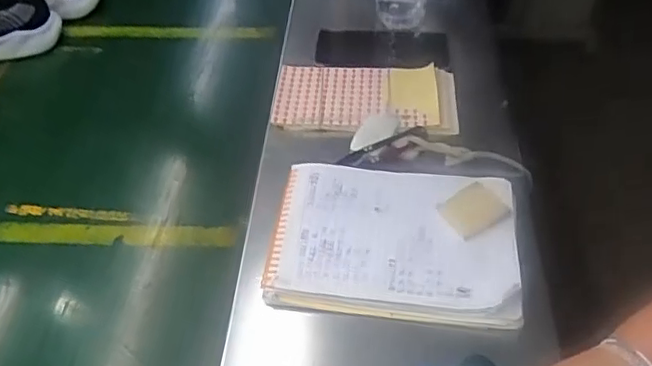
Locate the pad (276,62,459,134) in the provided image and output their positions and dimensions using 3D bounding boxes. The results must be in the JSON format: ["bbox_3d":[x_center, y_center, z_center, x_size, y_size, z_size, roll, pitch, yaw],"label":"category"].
[{"bbox_3d":[0.044,-0.095,0.680,0.198,0.019,0.104,3,46,4],"label":"pad"}]

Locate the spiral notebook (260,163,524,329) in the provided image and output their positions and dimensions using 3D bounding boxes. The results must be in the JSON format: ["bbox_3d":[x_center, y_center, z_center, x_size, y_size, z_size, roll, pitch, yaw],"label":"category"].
[{"bbox_3d":[0.062,0.048,0.551,0.211,0.023,0.161,5,46,6],"label":"spiral notebook"}]

